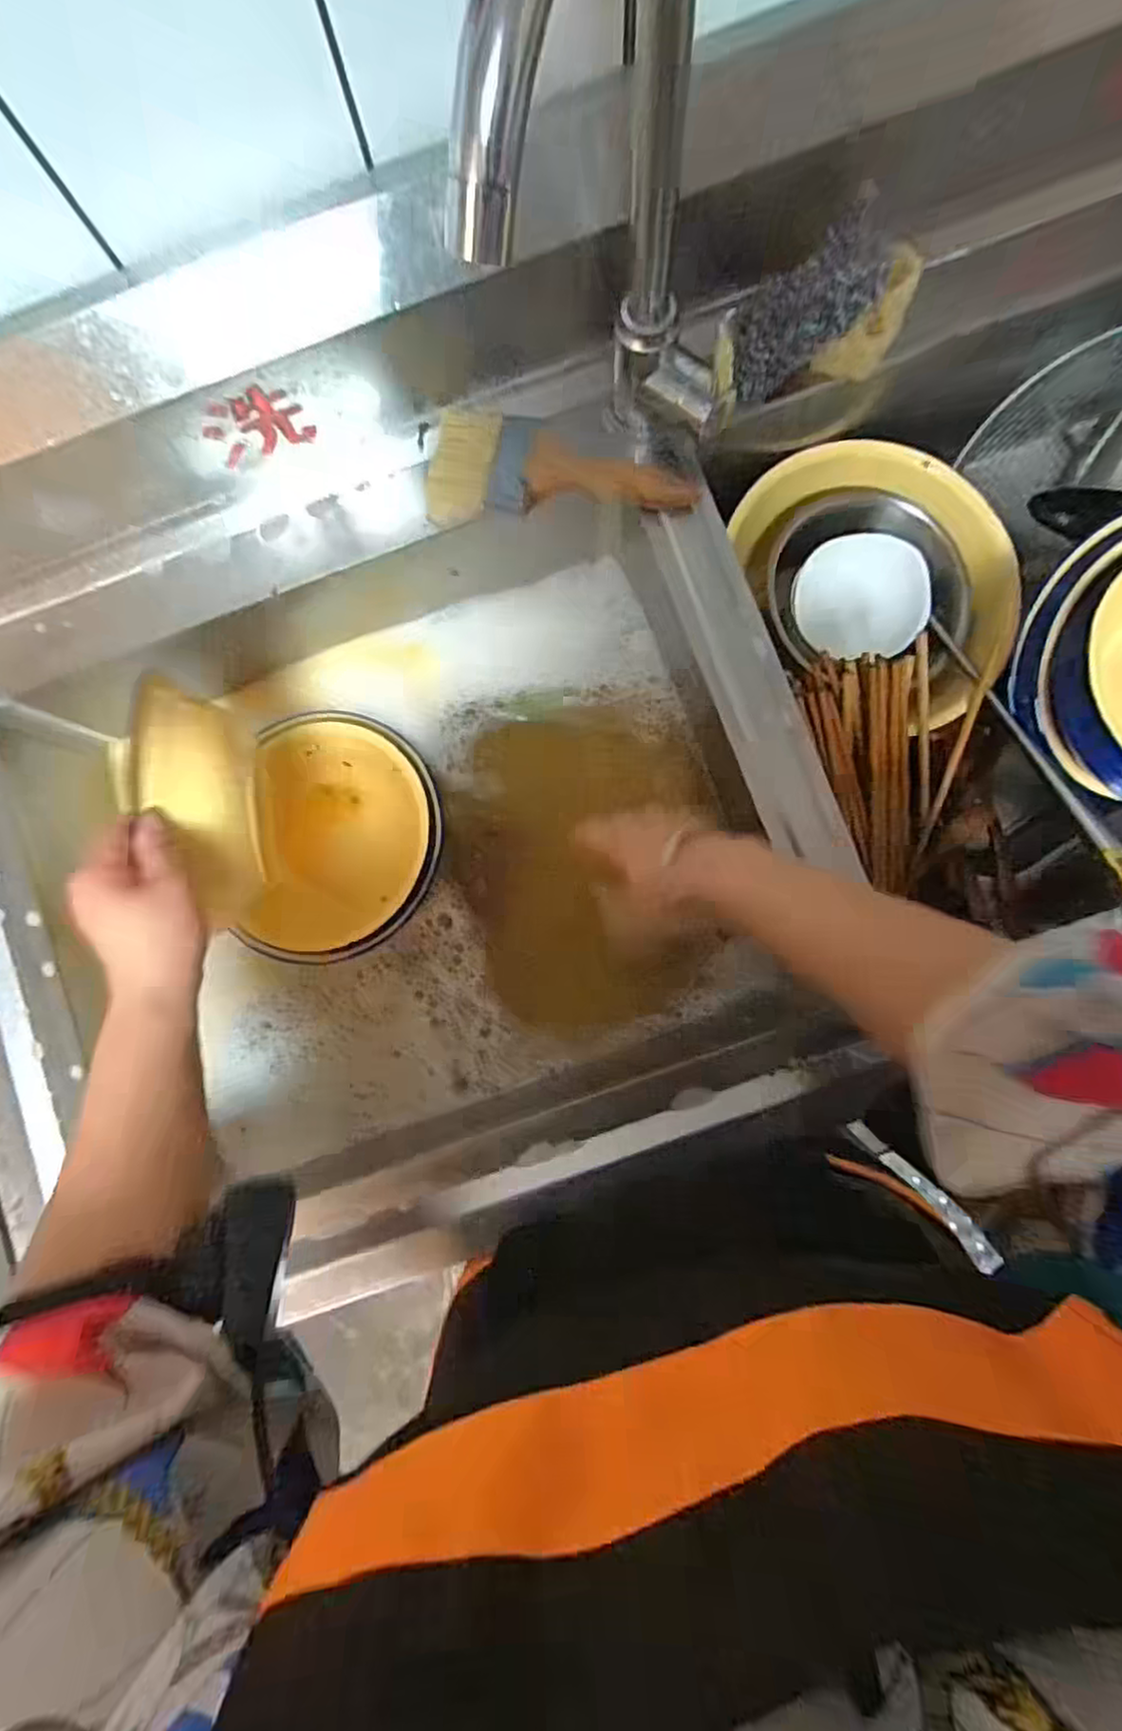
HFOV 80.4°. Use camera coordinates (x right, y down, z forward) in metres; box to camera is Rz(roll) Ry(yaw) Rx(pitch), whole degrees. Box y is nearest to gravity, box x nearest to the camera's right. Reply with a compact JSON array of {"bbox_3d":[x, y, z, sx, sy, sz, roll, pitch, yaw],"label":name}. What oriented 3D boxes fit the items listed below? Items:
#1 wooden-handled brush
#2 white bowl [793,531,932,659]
[{"bbox_3d":[-0.001,-0.284,0.471,0.188,0.025,0.071,1,85,3],"label":"wooden-handled brush"},{"bbox_3d":[0.266,-0.239,0.593,0.112,0.046,0.093,11,86,4],"label":"white bowl"}]

